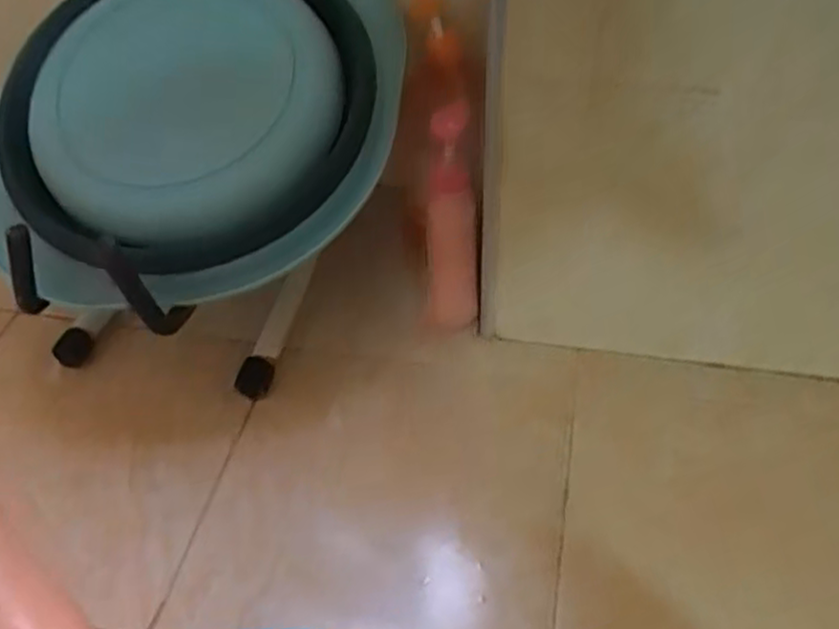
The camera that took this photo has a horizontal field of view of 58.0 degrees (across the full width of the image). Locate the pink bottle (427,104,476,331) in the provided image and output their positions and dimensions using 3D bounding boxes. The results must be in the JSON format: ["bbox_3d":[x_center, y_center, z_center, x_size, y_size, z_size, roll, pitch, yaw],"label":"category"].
[{"bbox_3d":[0.029,-0.082,0.717,0.049,0.218,0.066,-3,47,1],"label":"pink bottle"}]

